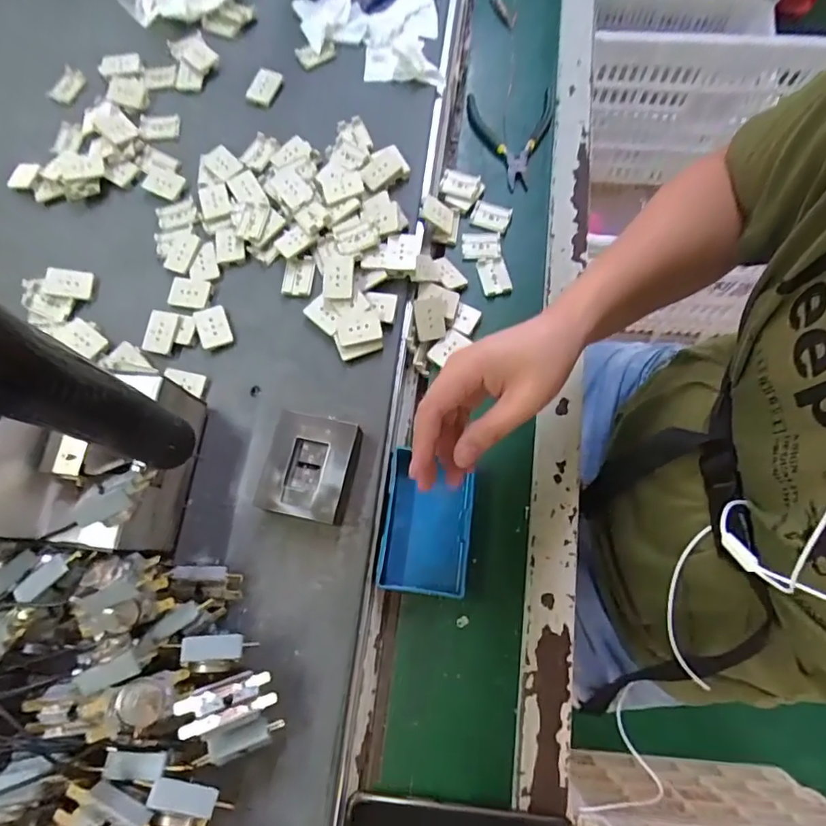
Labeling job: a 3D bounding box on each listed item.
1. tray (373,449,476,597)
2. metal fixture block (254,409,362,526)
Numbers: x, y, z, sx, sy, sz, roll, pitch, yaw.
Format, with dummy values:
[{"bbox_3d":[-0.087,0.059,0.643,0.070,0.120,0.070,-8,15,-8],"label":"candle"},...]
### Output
[{"bbox_3d":[0.012,0.092,0.435,0.071,0.023,0.110,7,75,1],"label":"tray"},{"bbox_3d":[-0.082,0.044,0.417,0.067,0.033,0.079,11,74,5],"label":"metal fixture block"}]

